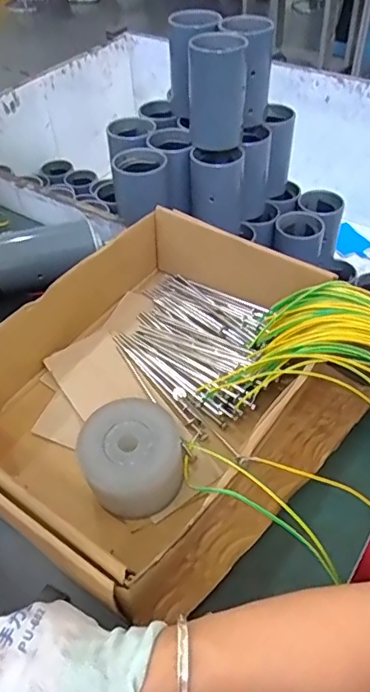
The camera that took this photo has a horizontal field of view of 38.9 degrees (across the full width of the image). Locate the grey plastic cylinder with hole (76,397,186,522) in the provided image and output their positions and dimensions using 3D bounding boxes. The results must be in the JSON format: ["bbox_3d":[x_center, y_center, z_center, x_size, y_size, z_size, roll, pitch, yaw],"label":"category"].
[{"bbox_3d":[-0.046,0.103,0.469,0.086,0.074,0.081,-1,47,1],"label":"grey plastic cylinder with hole"}]

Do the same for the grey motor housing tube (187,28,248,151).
[{"bbox_3d":[0.042,-0.351,0.719,0.074,0.131,0.084,-2,47,0],"label":"grey motor housing tube"}]

